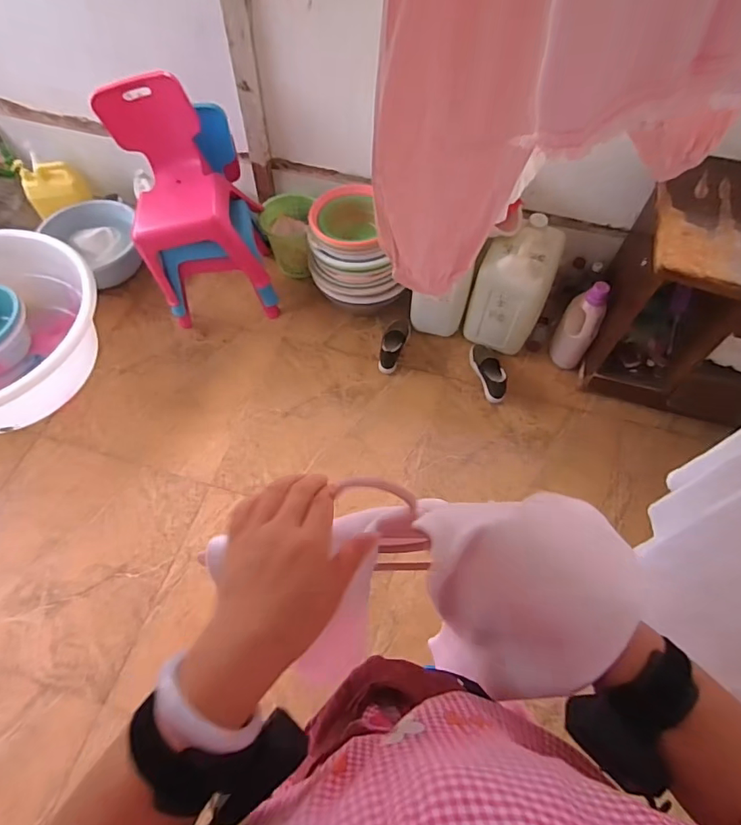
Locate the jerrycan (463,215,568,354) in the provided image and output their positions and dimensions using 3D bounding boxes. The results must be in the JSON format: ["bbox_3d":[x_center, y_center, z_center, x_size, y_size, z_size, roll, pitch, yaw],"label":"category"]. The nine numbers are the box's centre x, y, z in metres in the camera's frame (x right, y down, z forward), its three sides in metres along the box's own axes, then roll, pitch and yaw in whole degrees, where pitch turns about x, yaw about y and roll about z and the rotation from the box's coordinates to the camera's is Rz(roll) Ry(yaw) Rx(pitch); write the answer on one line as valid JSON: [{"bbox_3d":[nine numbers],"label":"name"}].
[{"bbox_3d":[0.475,-0.416,1.654,0.223,0.385,0.260,18,61,9],"label":"jerrycan"}]

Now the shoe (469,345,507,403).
[{"bbox_3d":[0.404,-0.156,1.674,0.078,0.079,0.231,-11,61,-8],"label":"shoe"}]

